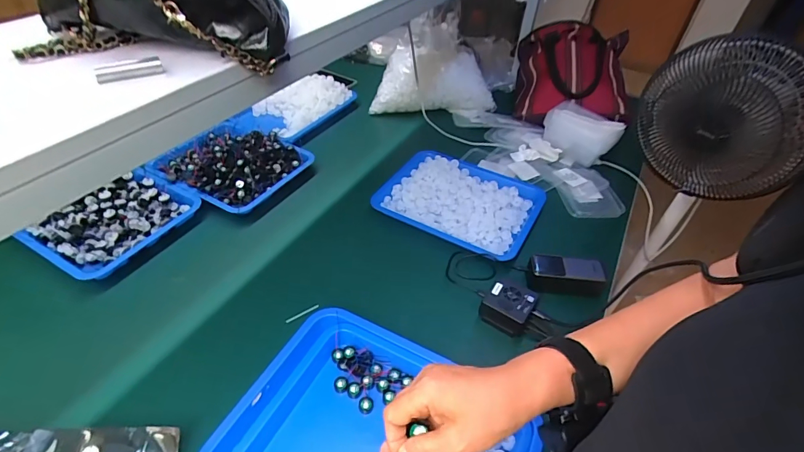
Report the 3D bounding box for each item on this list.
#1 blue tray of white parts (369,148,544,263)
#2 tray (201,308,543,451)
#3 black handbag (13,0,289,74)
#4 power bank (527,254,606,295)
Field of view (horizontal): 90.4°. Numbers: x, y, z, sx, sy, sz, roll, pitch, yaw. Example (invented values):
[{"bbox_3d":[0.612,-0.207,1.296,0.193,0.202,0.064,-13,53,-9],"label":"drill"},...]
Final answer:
[{"bbox_3d":[0.129,-0.070,0.882,0.330,0.035,0.256,23,48,20],"label":"blue tray of white parts"},{"bbox_3d":[-0.039,0.288,0.528,0.380,0.038,0.294,21,47,18],"label":"tray"},{"bbox_3d":[-0.231,-0.209,0.377,0.223,0.094,0.069,2,44,-1],"label":"black handbag"},{"bbox_3d":[0.295,0.085,0.728,0.128,0.044,0.058,4,44,2],"label":"power bank"}]

